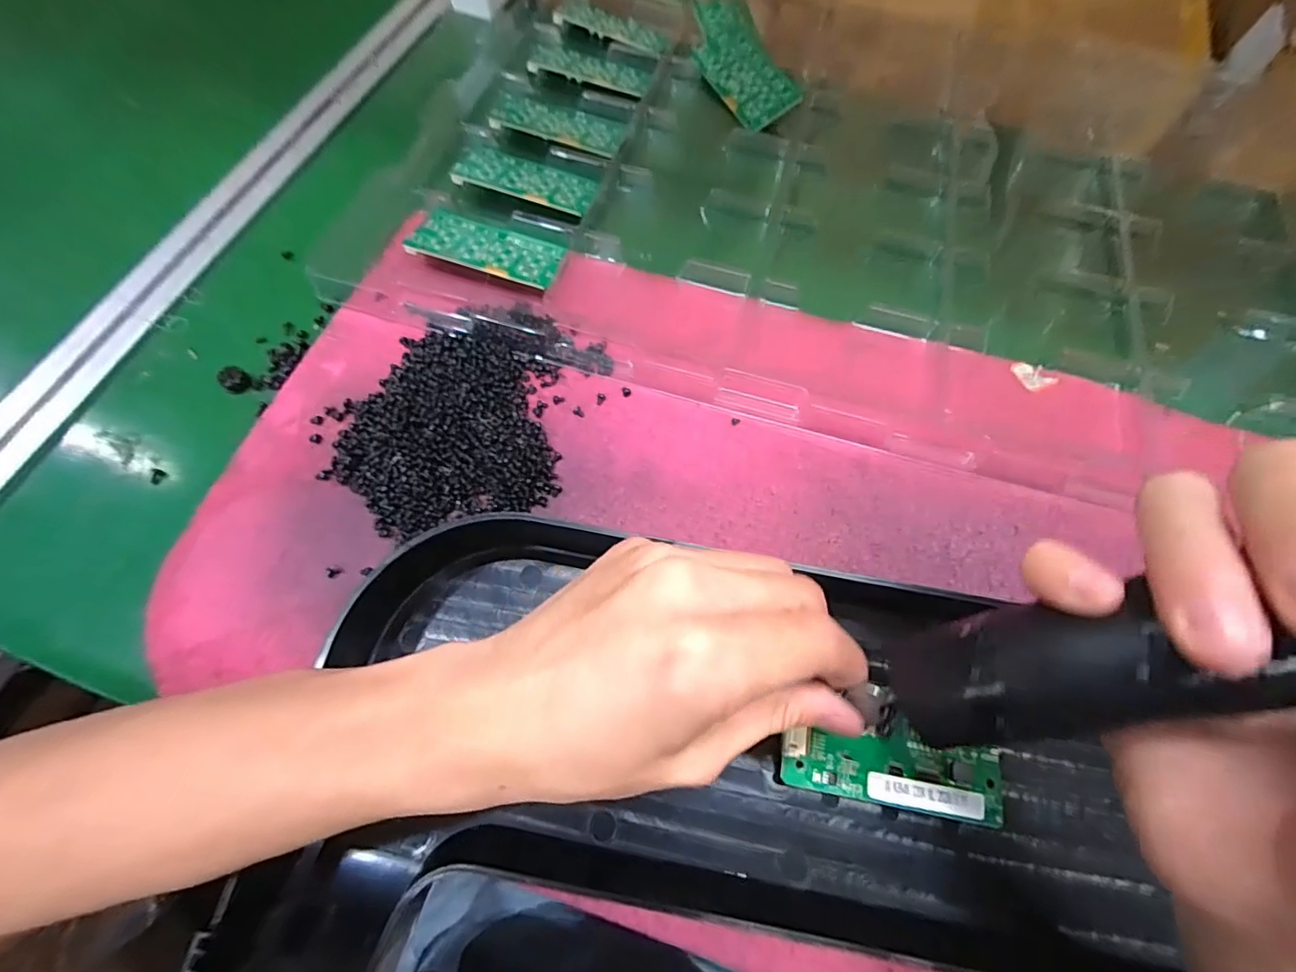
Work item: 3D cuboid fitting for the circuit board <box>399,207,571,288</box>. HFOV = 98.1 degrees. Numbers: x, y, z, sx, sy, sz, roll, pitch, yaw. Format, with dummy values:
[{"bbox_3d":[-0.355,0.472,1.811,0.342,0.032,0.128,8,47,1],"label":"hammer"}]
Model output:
[{"bbox_3d":[-0.100,-0.150,0.356,0.091,0.005,0.045,18,53,1],"label":"circuit board"}]

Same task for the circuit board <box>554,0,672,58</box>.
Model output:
[{"bbox_3d":[-0.029,-0.383,0.470,0.103,0.006,0.038,26,68,11],"label":"circuit board"}]

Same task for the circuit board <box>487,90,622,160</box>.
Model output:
[{"bbox_3d":[-0.066,-0.264,0.411,0.094,0.004,0.050,17,60,0],"label":"circuit board"}]

